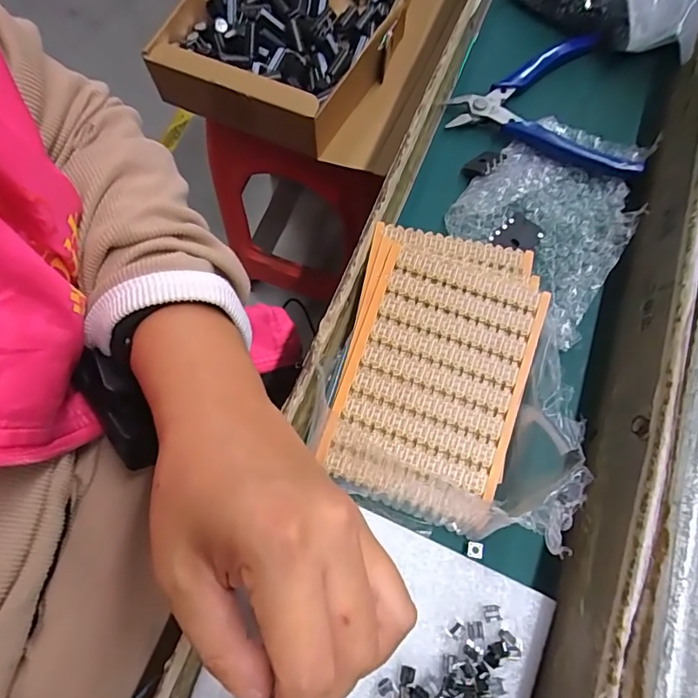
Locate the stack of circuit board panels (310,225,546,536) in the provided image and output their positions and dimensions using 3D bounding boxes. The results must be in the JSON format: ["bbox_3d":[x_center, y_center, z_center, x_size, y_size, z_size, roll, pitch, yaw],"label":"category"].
[{"bbox_3d":[0.042,0.007,0.245,0.091,0.010,0.141,17,73,6],"label":"stack of circuit board panels"}]

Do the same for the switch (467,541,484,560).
[{"bbox_3d":[0.058,0.092,0.224,0.007,0.004,0.007,11,72,3],"label":"switch"}]

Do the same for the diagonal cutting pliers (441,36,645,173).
[{"bbox_3d":[0.137,-0.169,0.328,0.122,0.021,0.102,22,73,7],"label":"diagonal cutting pliers"}]

